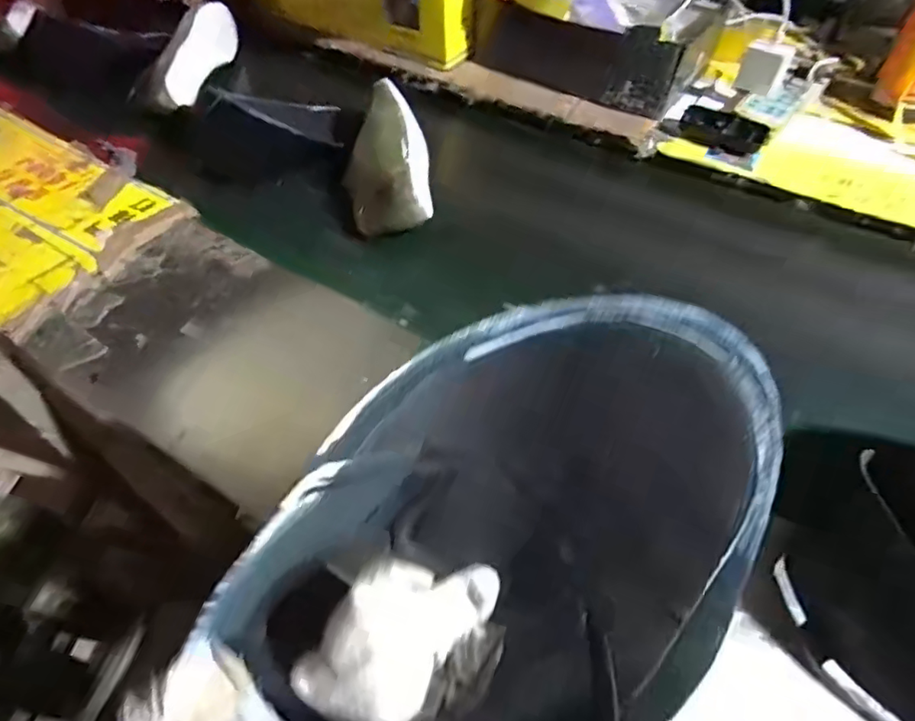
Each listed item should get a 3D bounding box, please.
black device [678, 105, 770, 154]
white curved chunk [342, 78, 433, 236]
[{"bbox_3d":[0.356,-0.311,0.737,0.109,0.022,0.049,28,56,19],"label":"black device"},{"bbox_3d":[-0.089,-0.265,0.682,0.099,0.067,0.257,-3,52,-4],"label":"white curved chunk"}]

